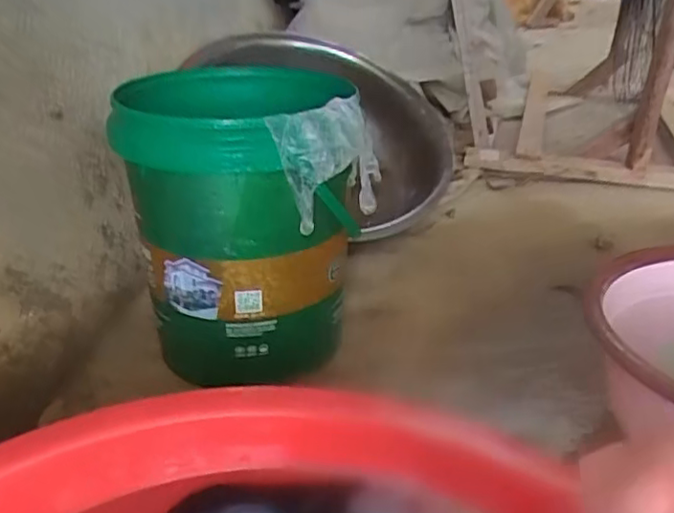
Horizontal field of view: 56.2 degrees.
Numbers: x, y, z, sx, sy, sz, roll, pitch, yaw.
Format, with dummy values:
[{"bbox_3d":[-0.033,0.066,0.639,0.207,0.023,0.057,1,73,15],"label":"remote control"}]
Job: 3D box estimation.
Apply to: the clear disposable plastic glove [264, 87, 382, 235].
[{"bbox_3d":[-0.002,-0.103,0.694,0.041,0.129,0.143,16,32,30],"label":"clear disposable plastic glove"}]

